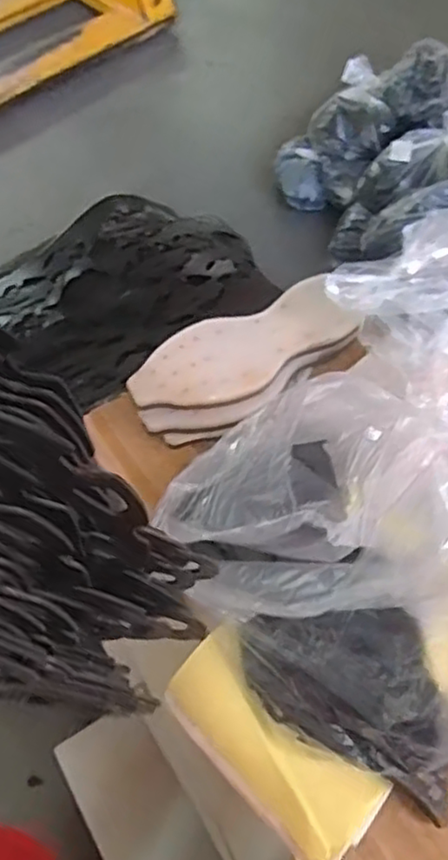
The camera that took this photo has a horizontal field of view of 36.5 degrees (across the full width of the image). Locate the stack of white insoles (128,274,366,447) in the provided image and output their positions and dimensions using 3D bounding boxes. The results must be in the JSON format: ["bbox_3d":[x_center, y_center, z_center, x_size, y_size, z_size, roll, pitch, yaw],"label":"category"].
[{"bbox_3d":[0.024,-0.072,0.759,0.259,0.065,0.115,-24,62,-14],"label":"stack of white insoles"}]

